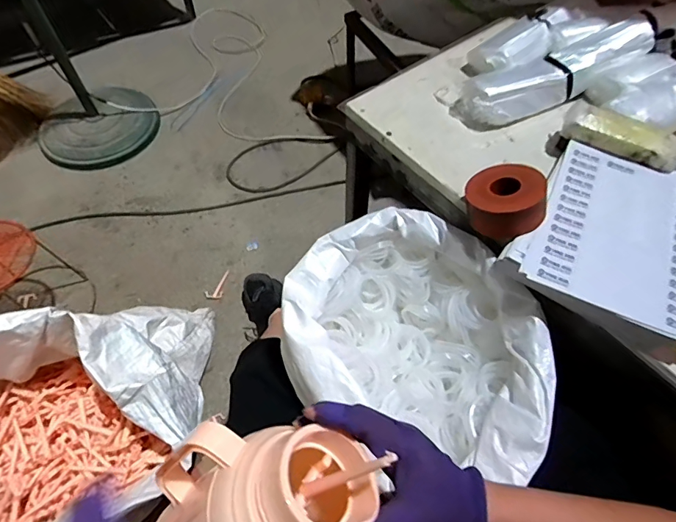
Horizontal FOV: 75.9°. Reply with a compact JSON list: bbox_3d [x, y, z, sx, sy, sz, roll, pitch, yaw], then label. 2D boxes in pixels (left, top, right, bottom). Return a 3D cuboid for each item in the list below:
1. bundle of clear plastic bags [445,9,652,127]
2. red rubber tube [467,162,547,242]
[{"bbox_3d":[0.374,-0.330,0.724,0.387,0.081,0.109,-24,60,0],"label":"bundle of clear plastic bags"},{"bbox_3d":[0.225,-0.078,0.585,0.098,0.064,0.096,0,51,17],"label":"red rubber tube"}]

